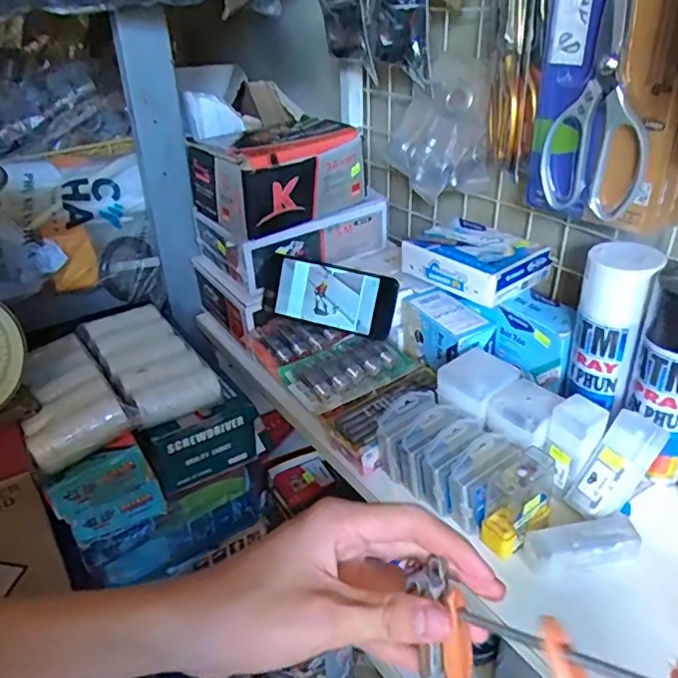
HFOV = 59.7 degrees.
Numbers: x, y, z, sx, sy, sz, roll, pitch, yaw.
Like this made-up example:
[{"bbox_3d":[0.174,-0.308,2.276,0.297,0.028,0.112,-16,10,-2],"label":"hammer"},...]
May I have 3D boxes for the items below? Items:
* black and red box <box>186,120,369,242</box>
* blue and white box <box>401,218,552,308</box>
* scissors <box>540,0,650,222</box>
[{"bbox_3d":[-0.074,-0.210,0.753,0.187,0.091,0.159,-20,35,-28],"label":"black and red box"},{"bbox_3d":[0.160,-0.093,0.696,0.104,0.044,0.142,-22,36,-30],"label":"blue and white box"},{"bbox_3d":[0.224,-0.203,0.501,0.017,0.197,0.090,-21,36,-30],"label":"scissors"}]

